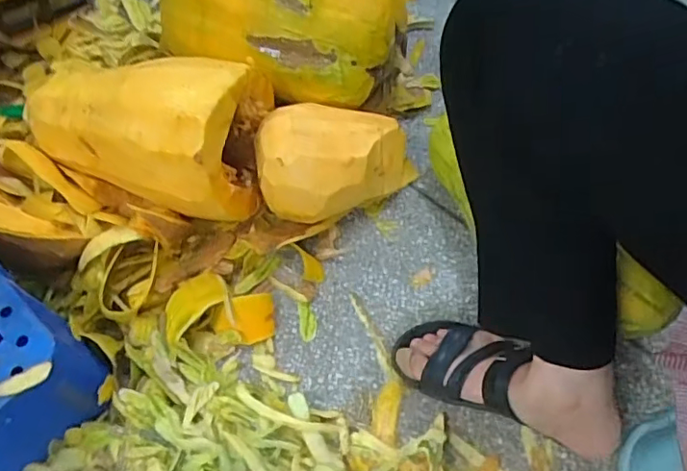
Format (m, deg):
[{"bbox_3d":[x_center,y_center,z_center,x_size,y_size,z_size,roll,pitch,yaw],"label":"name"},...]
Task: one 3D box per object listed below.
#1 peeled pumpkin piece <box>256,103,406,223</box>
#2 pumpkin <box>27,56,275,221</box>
[{"bbox_3d":[-0.012,-0.094,0.702,0.187,0.114,0.114,-13,60,-1],"label":"peeled pumpkin piece"},{"bbox_3d":[-0.245,-0.143,0.694,0.282,0.153,0.175,12,62,13],"label":"pumpkin"}]

